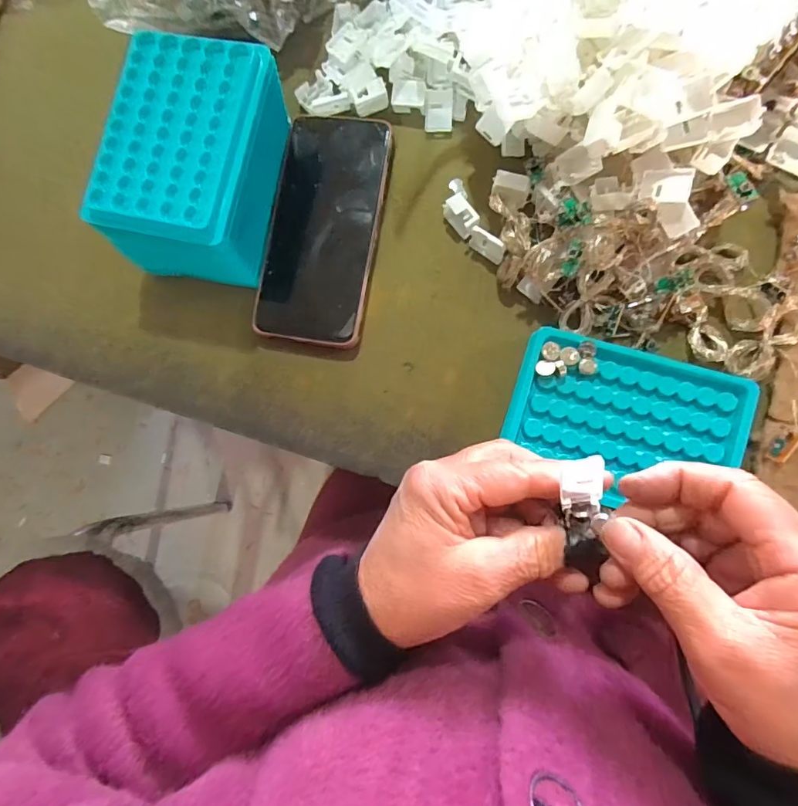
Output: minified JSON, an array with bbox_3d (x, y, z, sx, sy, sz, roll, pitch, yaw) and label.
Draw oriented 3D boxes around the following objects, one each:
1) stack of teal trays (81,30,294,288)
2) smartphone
[{"bbox_3d":[-0.134,-0.152,0.322,0.091,0.075,0.146,13,87,10],"label":"stack of teal trays"},{"bbox_3d":[-0.053,-0.126,0.341,0.077,0.017,0.169,11,86,8],"label":"smartphone"}]

